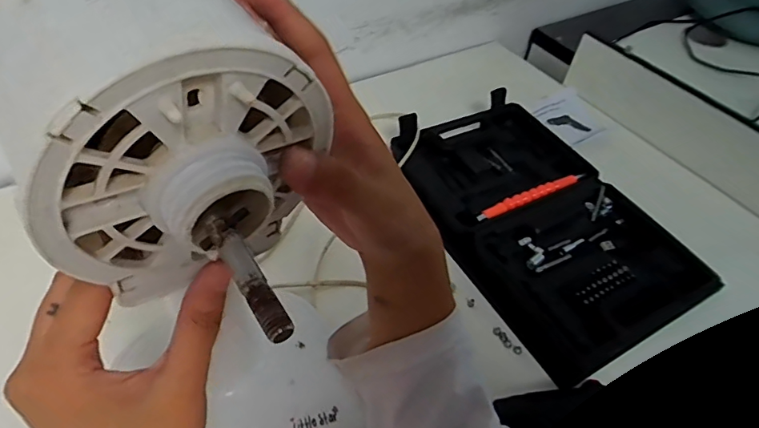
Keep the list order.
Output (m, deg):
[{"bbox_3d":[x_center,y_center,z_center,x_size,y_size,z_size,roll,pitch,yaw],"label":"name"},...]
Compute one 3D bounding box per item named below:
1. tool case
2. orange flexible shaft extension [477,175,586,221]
[{"bbox_3d":[0.180,-0.002,0.573,0.223,0.040,0.346,-19,53,-23],"label":"tool case"},{"bbox_3d":[0.181,-0.023,0.584,0.159,0.012,0.014,-21,53,-24],"label":"orange flexible shaft extension"}]

